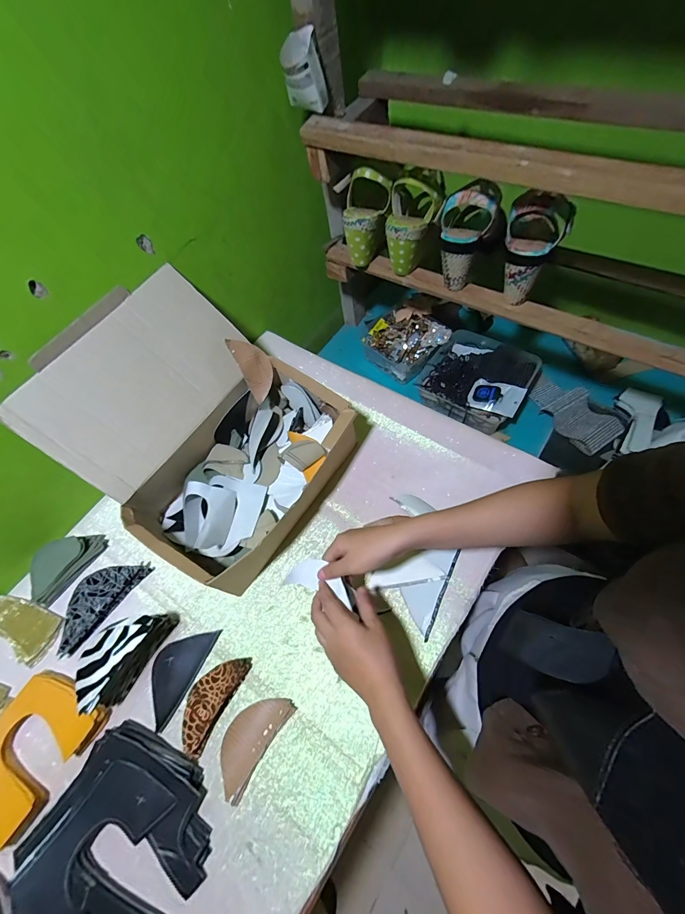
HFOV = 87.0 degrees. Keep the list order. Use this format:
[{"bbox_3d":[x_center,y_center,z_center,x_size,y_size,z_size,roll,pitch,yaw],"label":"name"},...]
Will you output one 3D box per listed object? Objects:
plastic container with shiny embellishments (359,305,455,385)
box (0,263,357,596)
[{"bbox_3d":[0.143,-0.274,0.843,0.152,0.071,0.174,-38,64,-13],"label":"plastic container with shiny embellishments"},{"bbox_3d":[-0.209,-0.042,0.539,0.341,0.219,0.333,28,70,19],"label":"box"}]

